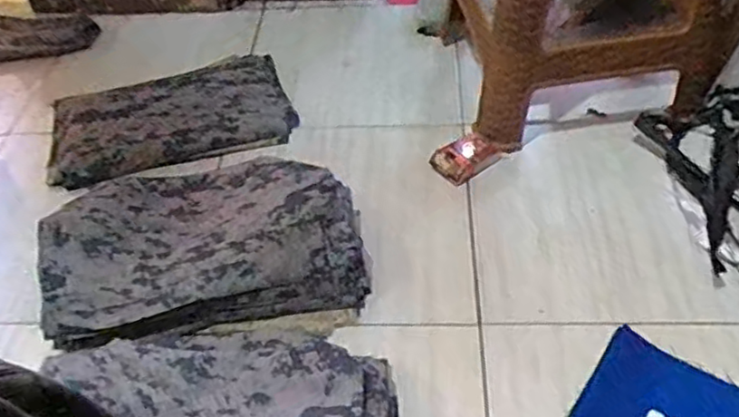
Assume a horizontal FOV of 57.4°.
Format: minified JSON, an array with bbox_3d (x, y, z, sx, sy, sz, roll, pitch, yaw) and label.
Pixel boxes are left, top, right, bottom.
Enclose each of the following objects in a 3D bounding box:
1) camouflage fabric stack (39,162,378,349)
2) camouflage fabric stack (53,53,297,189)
[{"bbox_3d":[-0.231,0.045,0.940,0.405,0.088,0.289,-14,46,-7],"label":"camouflage fabric stack"},{"bbox_3d":[-0.358,-0.167,1.215,0.423,0.073,0.252,-9,45,-3],"label":"camouflage fabric stack"}]

